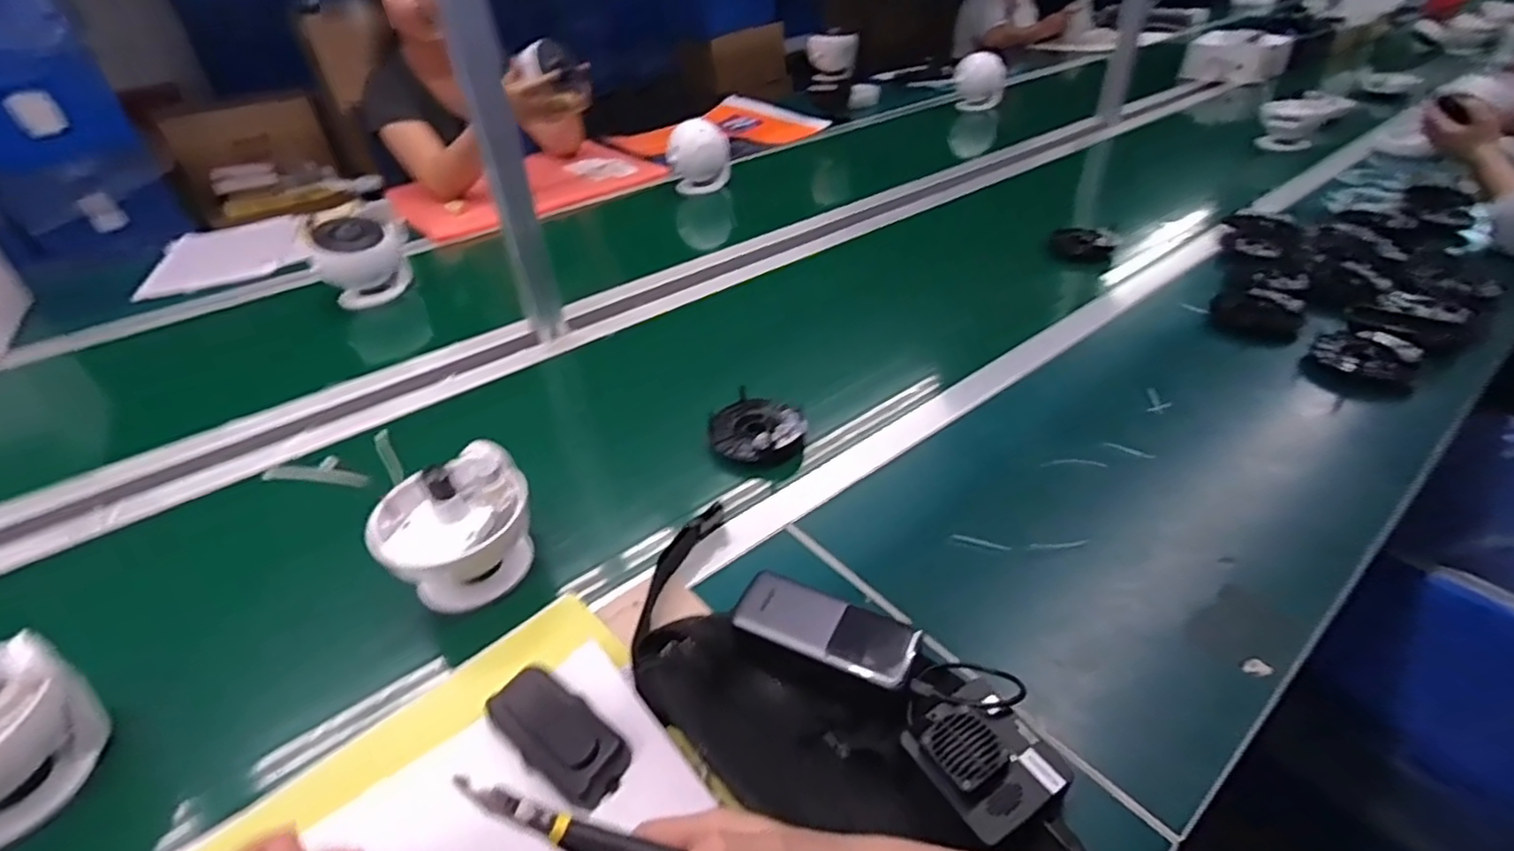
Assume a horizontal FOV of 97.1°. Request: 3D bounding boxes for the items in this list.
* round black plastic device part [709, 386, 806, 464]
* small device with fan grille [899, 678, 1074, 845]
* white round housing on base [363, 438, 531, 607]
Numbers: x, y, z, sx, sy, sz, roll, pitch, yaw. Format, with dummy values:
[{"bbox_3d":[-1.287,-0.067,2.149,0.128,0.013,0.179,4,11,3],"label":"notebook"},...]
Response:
[{"bbox_3d":[-0.003,0.004,0.715,0.092,0.036,0.093,-2,37,2],"label":"round black plastic device part"},{"bbox_3d":[0.138,0.197,0.403,0.071,0.023,0.075,-22,41,-23],"label":"small device with fan grille"},{"bbox_3d":[-0.250,0.089,0.564,0.117,0.122,0.092,-19,40,-19],"label":"white round housing on base"}]

